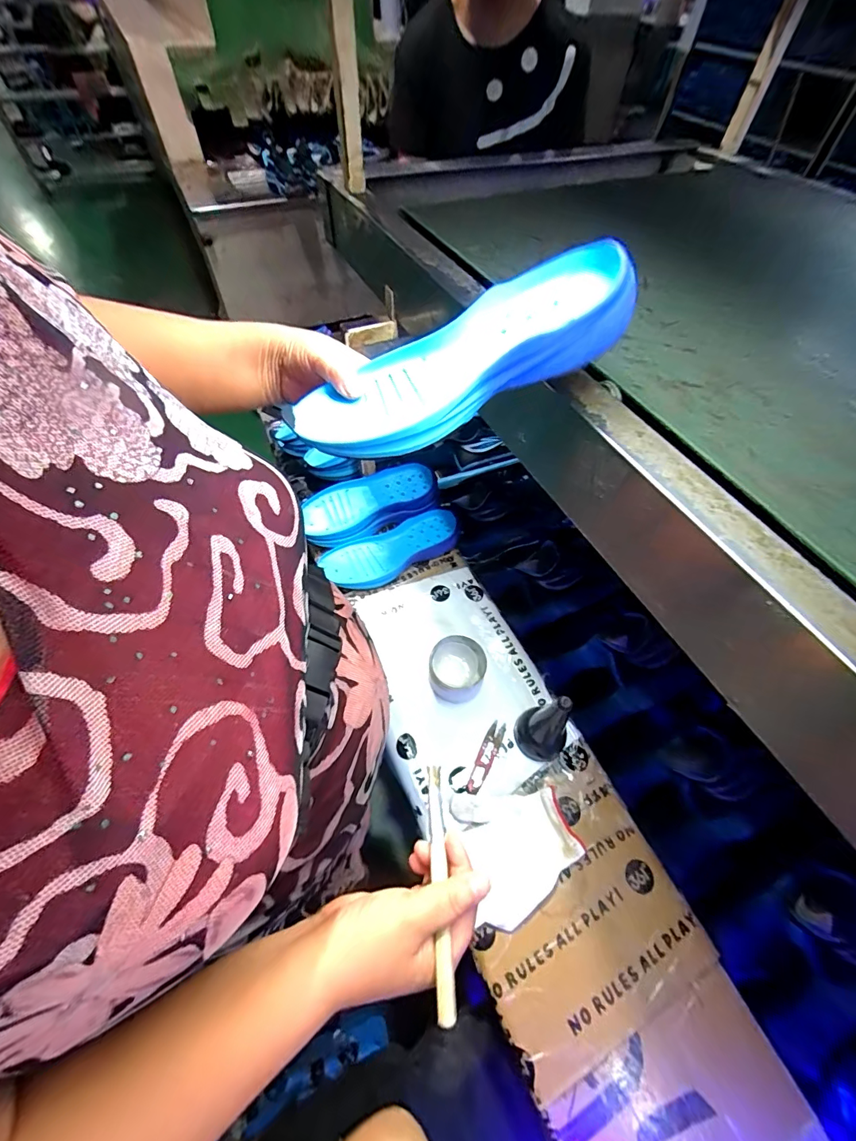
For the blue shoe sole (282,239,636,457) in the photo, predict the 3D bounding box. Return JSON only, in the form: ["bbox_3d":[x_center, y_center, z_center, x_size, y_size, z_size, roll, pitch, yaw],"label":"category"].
[{"bbox_3d":[0.018,-0.154,0.324,0.268,0.042,0.095,-21,54,14],"label":"blue shoe sole"}]

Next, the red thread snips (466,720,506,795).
[{"bbox_3d":[0.080,0.255,0.577,0.023,0.009,0.101,25,60,13],"label":"red thread snips"}]

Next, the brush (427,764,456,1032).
[{"bbox_3d":[0.008,0.213,0.297,0.011,0.009,0.146,0,41,-3],"label":"brush"}]

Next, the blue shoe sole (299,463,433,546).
[{"bbox_3d":[-0.105,-0.127,0.793,0.246,0.027,0.114,-16,71,-4],"label":"blue shoe sole"}]

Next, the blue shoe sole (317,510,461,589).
[{"bbox_3d":[-0.059,-0.039,0.758,0.254,0.032,0.095,-20,60,-14],"label":"blue shoe sole"}]

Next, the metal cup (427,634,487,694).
[{"bbox_3d":[0.044,0.143,0.626,0.081,0.051,0.072,5,57,1],"label":"metal cup"}]

